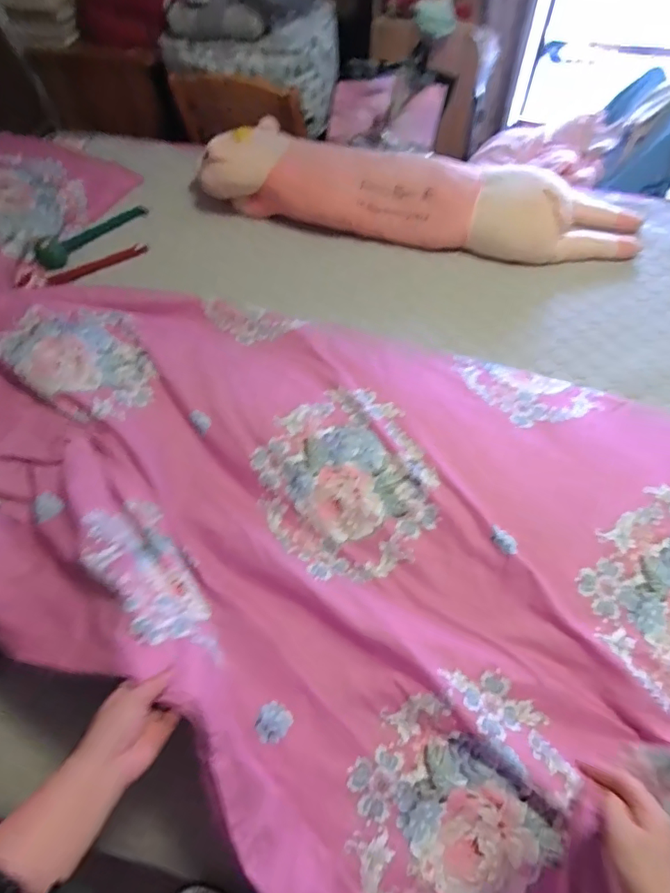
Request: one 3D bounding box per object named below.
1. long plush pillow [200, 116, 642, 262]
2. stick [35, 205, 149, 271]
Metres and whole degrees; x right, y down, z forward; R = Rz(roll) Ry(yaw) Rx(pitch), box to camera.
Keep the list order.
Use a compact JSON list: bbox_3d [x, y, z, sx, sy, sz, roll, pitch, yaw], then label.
[{"bbox_3d":[0.211,-0.644,1.297,1.089,0.175,0.177,10,58,6],"label":"long plush pillow"},{"bbox_3d":[-0.652,-0.577,1.365,0.052,0.057,0.321,37,64,21],"label":"stick"}]

